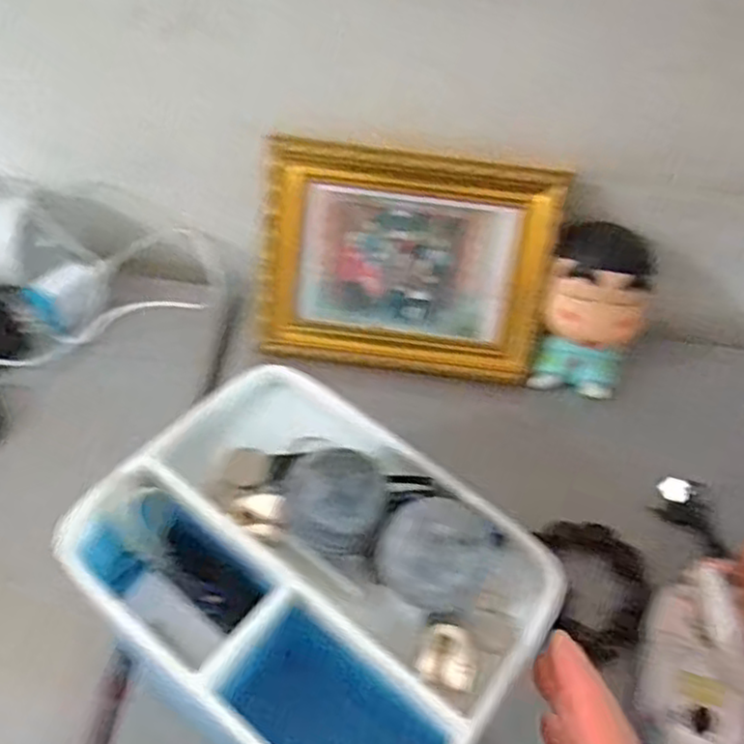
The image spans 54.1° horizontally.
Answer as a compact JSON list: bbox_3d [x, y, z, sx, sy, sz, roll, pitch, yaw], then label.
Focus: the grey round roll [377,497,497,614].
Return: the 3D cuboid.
[{"bbox_3d":[0.028,0.084,0.332,0.048,0.041,0.044,3,54,-4],"label":"grey round roll"}]

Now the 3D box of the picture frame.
[{"bbox_3d":[0.026,-0.076,0.523,0.200,0.155,0.016,7,21,0],"label":"picture frame"}]

